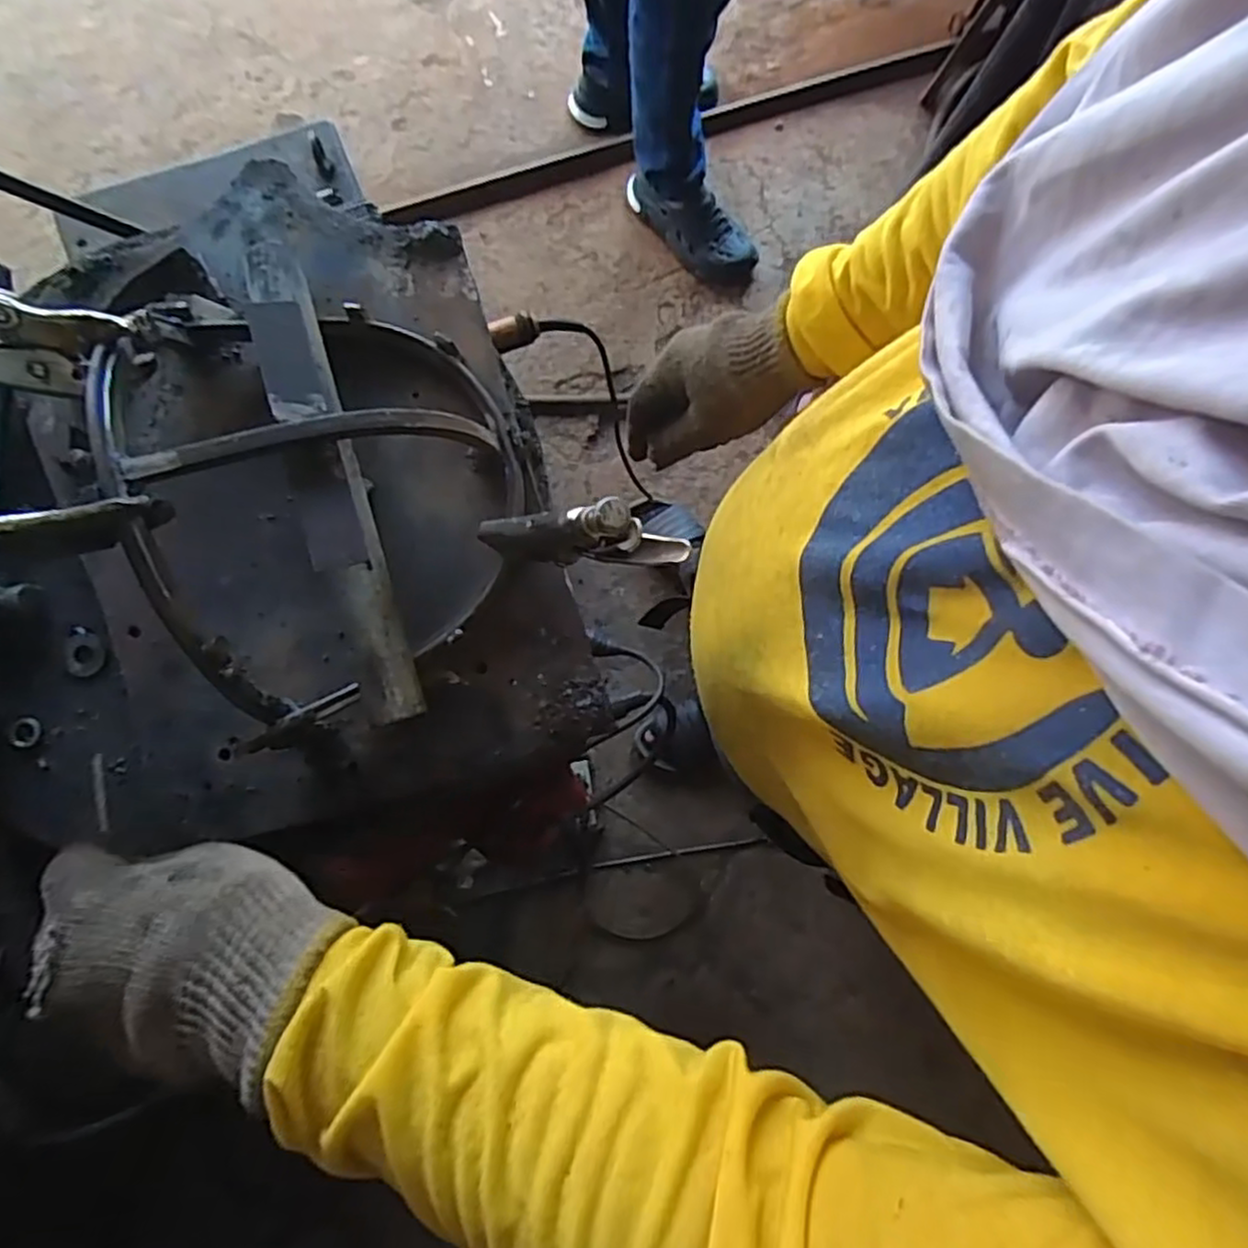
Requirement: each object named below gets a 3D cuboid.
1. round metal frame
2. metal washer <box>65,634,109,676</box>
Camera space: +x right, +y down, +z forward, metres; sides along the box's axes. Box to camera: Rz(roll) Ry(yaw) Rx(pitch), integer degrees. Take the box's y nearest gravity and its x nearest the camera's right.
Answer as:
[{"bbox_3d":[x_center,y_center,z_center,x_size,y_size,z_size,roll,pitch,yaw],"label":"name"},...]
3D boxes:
[{"bbox_3d":[-0.158,-0.089,0.401,0.196,0.122,0.208,0,82,-2],"label":"round metal frame"},{"bbox_3d":[-0.346,0.020,0.473,0.024,0.005,0.028,6,82,-1],"label":"metal washer"}]

